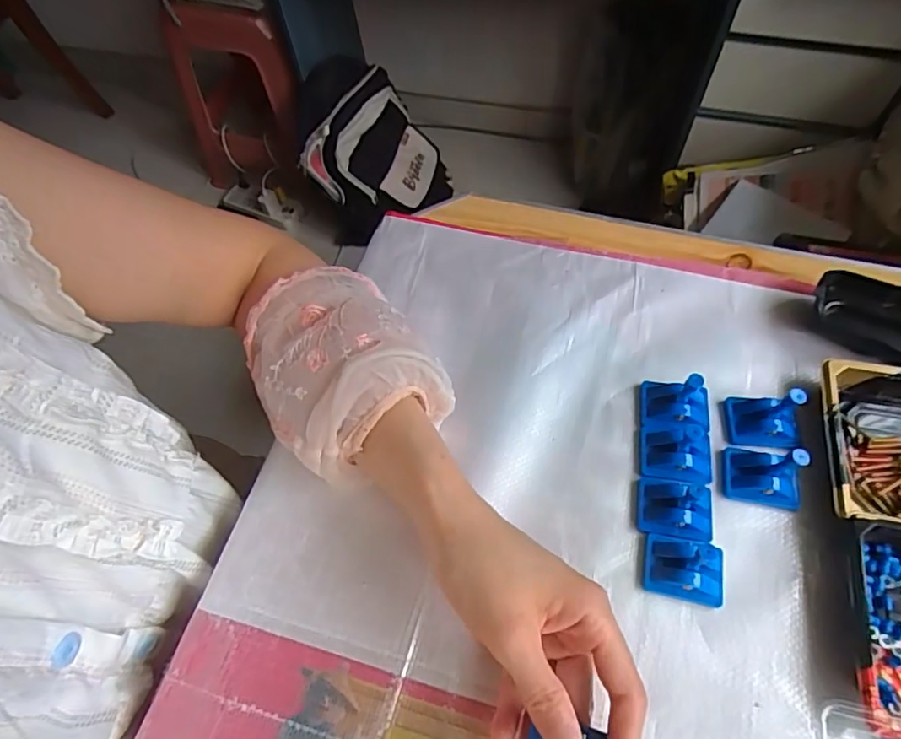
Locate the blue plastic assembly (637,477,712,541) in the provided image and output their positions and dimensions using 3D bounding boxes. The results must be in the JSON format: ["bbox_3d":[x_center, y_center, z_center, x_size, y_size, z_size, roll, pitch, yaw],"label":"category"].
[{"bbox_3d":[0.140,0.085,0.345,0.045,0.019,0.036,7,61,6],"label":"blue plastic assembly"}]

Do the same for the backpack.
[{"bbox_3d":[-0.187,-0.530,1.343,0.357,0.328,0.204,-33,65,-15],"label":"backpack"}]

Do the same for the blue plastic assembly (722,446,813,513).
[{"bbox_3d":[0.196,0.062,0.343,0.046,0.040,0.032,14,62,10],"label":"blue plastic assembly"}]

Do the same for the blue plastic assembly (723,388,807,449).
[{"bbox_3d":[0.202,0.028,0.356,0.038,0.041,0.033,7,61,6],"label":"blue plastic assembly"}]

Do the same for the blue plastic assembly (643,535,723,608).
[{"bbox_3d":[0.138,0.116,0.328,0.045,0.019,0.033,10,61,7],"label":"blue plastic assembly"}]

